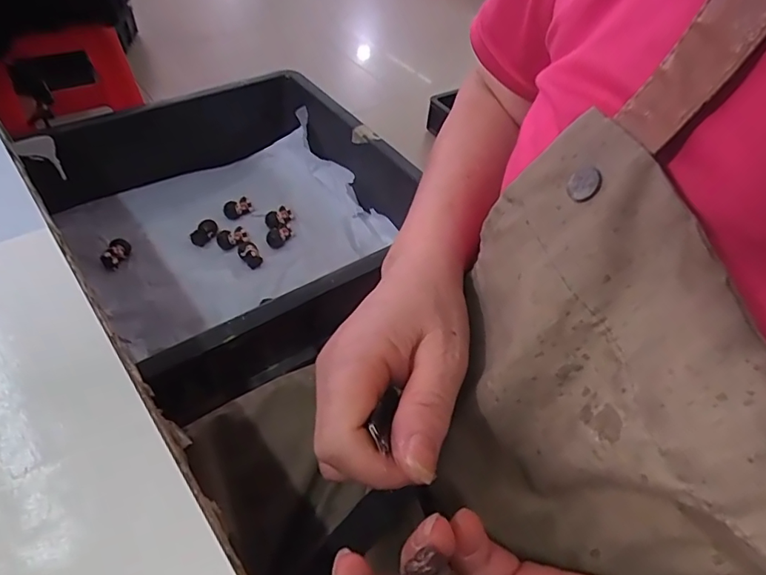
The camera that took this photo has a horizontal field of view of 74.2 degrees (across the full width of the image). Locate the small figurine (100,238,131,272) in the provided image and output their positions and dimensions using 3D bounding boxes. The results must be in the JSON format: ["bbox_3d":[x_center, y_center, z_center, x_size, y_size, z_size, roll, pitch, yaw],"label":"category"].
[{"bbox_3d":[-0.338,-0.043,0.640,0.024,0.015,0.047,8,49,2],"label":"small figurine"}]

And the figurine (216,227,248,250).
[{"bbox_3d":[-0.204,-0.068,0.683,0.040,0.015,0.027,-19,54,-21],"label":"figurine"}]

